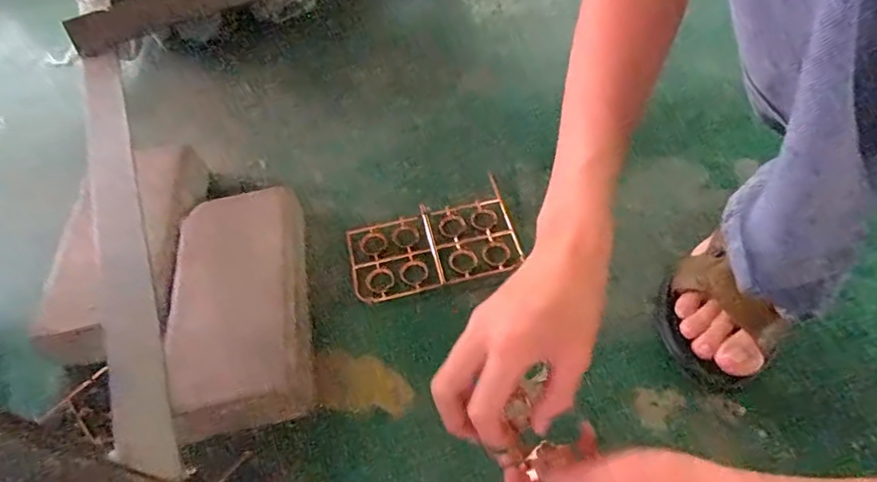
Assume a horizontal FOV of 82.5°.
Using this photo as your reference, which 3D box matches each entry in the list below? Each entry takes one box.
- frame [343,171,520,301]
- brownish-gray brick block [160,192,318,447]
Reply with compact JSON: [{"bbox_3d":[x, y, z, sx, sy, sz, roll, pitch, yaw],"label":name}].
[{"bbox_3d":[-0.007,-0.002,0.515,0.171,0.008,0.109,-13,55,-5],"label":"frame"},{"bbox_3d":[-0.174,0.053,0.460,0.117,0.047,0.232,-11,56,-5],"label":"brownish-gray brick block"}]

